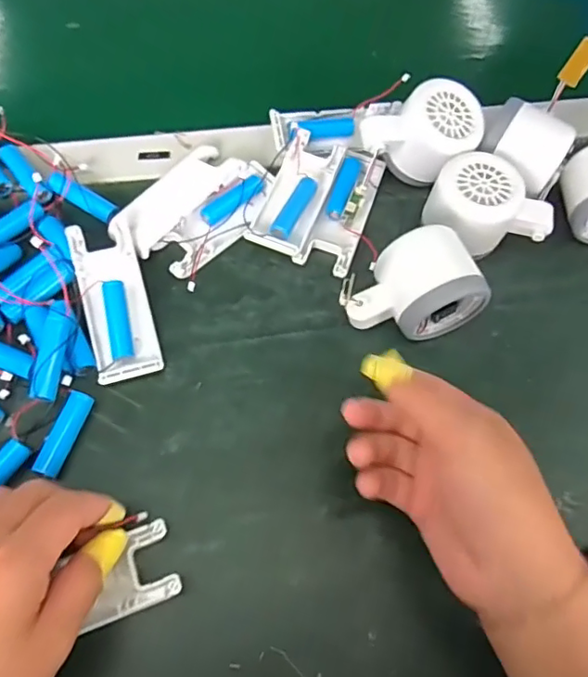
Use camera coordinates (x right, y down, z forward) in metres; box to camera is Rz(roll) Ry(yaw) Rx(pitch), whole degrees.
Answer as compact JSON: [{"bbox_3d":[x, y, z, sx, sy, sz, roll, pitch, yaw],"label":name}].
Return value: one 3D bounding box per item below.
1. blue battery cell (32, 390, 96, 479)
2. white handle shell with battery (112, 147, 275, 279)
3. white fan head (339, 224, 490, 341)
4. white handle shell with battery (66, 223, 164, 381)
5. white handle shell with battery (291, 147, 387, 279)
[{"bbox_3d":[-0.134,0.055,0.329,0.014,0.012,0.050,17,66,3],"label":"blue battery cell"},{"bbox_3d":[-0.067,-0.092,0.401,0.067,0.025,0.103,36,68,11],"label":"white handle shell with battery"},{"bbox_3d":[0.074,-0.031,0.360,0.083,0.055,0.053,-16,68,-12],"label":"white fan head"},{"bbox_3d":[-0.114,-0.023,0.359,0.040,0.018,0.101,-16,78,-11],"label":"white handle shell with battery"},{"bbox_3d":[0.035,-0.093,0.403,0.036,0.031,0.101,19,66,4],"label":"white handle shell with battery"}]

